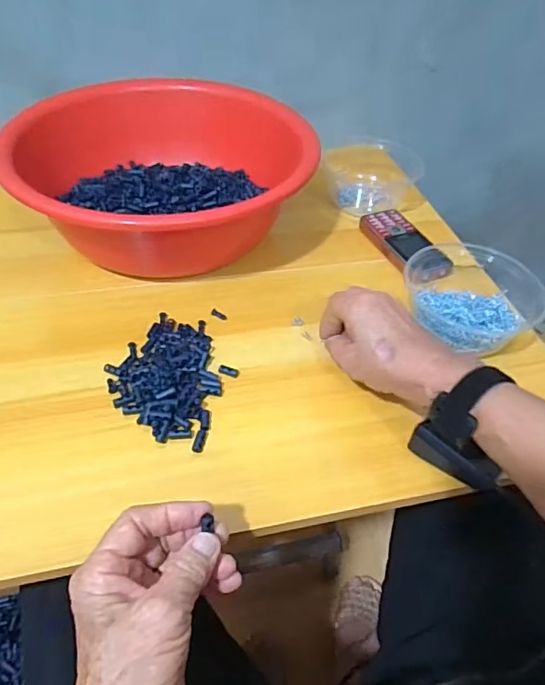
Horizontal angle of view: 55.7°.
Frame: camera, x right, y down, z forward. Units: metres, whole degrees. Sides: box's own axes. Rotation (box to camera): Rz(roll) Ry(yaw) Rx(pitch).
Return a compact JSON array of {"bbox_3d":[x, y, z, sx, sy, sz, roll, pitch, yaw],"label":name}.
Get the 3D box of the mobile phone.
[{"bbox_3d":[0.161,-0.122,0.632,0.062,0.022,0.128,-13,49,-18],"label":"mobile phone"}]

